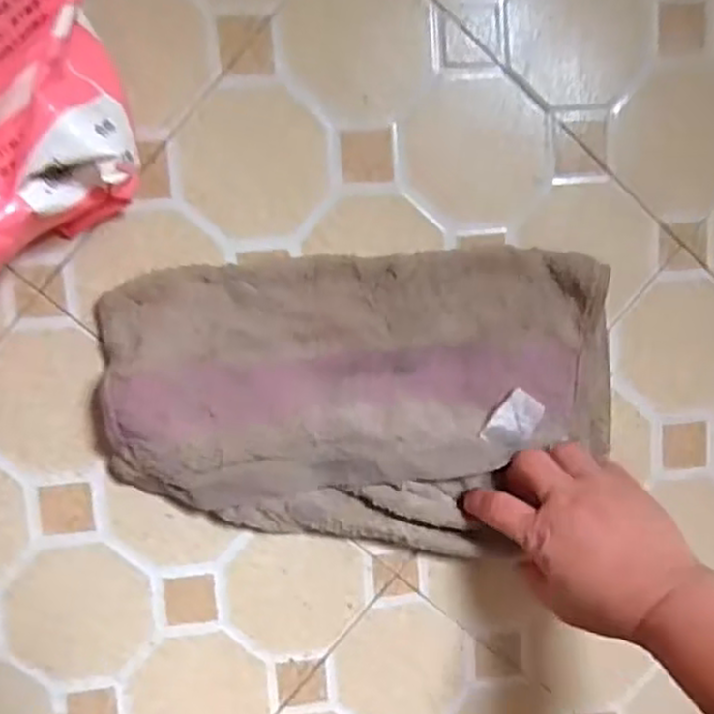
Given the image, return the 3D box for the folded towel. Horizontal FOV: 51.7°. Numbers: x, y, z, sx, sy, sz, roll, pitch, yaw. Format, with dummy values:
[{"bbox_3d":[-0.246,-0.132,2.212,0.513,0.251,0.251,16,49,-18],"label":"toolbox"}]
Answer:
[{"bbox_3d":[0.008,0.033,0.466,0.320,0.041,0.191,-1,98,-5],"label":"folded towel"}]

